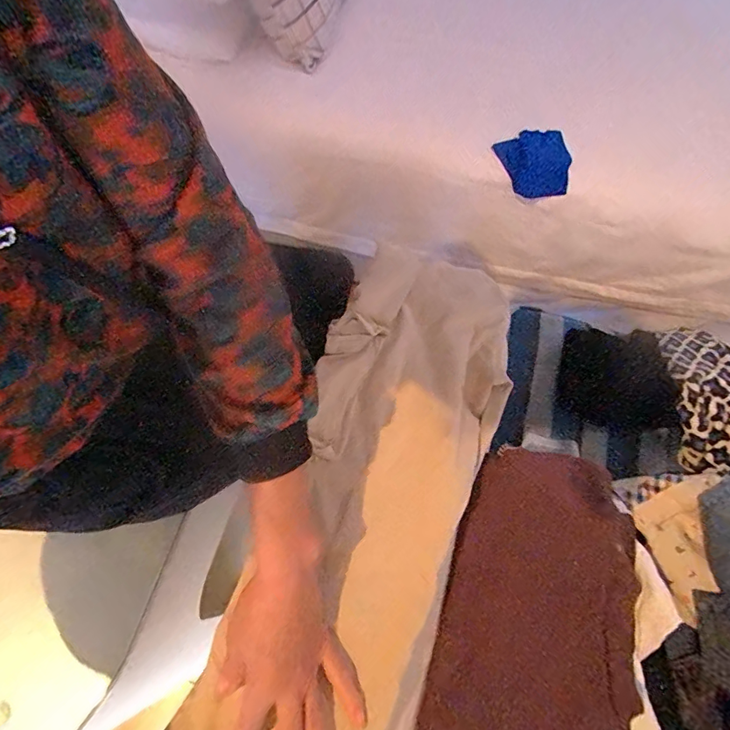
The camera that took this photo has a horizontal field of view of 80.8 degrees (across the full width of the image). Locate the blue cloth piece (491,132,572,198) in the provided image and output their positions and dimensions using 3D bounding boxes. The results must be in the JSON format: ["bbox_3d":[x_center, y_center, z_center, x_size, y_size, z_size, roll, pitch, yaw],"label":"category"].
[{"bbox_3d":[0.332,-0.390,0.837,0.120,0.023,0.138,-18,81,23],"label":"blue cloth piece"}]

